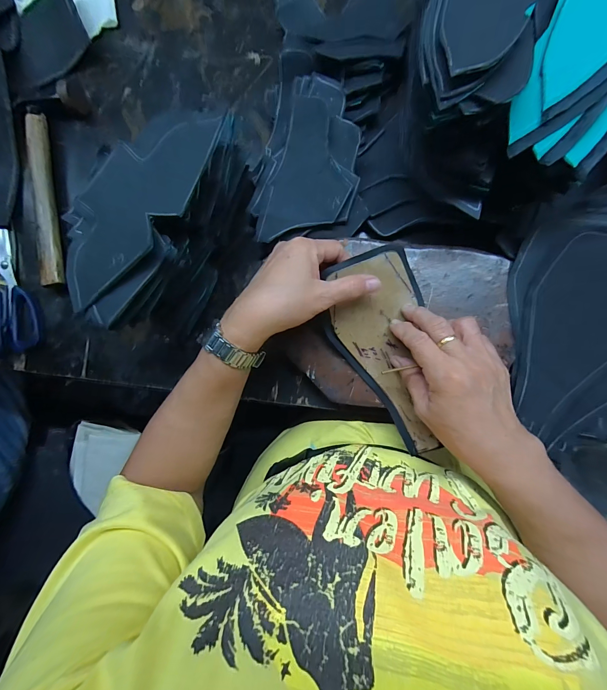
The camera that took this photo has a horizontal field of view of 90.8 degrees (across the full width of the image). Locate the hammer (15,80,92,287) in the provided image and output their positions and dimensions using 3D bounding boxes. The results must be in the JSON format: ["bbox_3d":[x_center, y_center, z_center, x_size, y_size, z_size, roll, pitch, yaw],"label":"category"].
[{"bbox_3d":[-0.310,-0.197,0.363,0.076,0.032,0.244,4,89,6],"label":"hammer"}]

